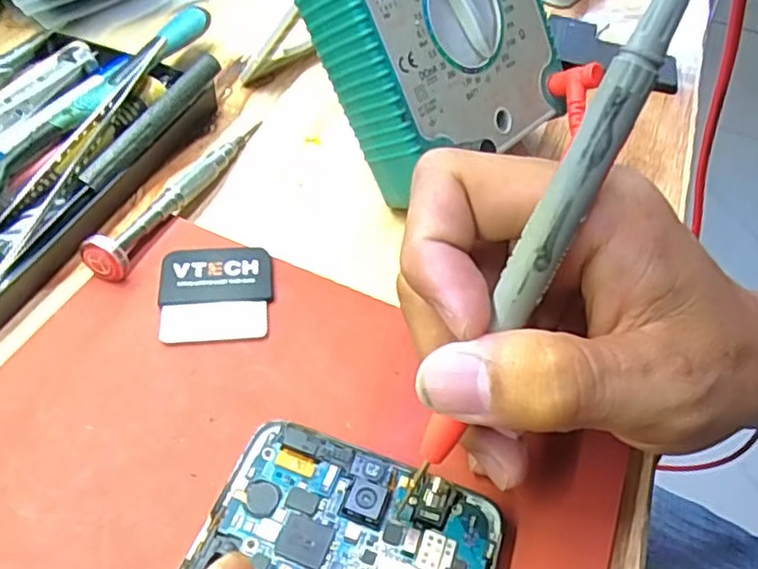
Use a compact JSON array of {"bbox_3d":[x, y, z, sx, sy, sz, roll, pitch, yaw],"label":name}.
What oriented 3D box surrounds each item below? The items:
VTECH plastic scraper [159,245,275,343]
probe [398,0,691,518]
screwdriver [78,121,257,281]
[{"bbox_3d":[-0.058,0.003,0.233,0.039,0.004,0.042,-3,50,-8],"label":"VTECH plastic scraper"},{"bbox_3d":[0.036,-0.004,0.152,0.010,0.155,0.011,32,26,20],"label":"probe"},{"bbox_3d":[-0.081,-0.043,0.261,0.016,0.018,0.108,17,50,9],"label":"screwdriver"}]

